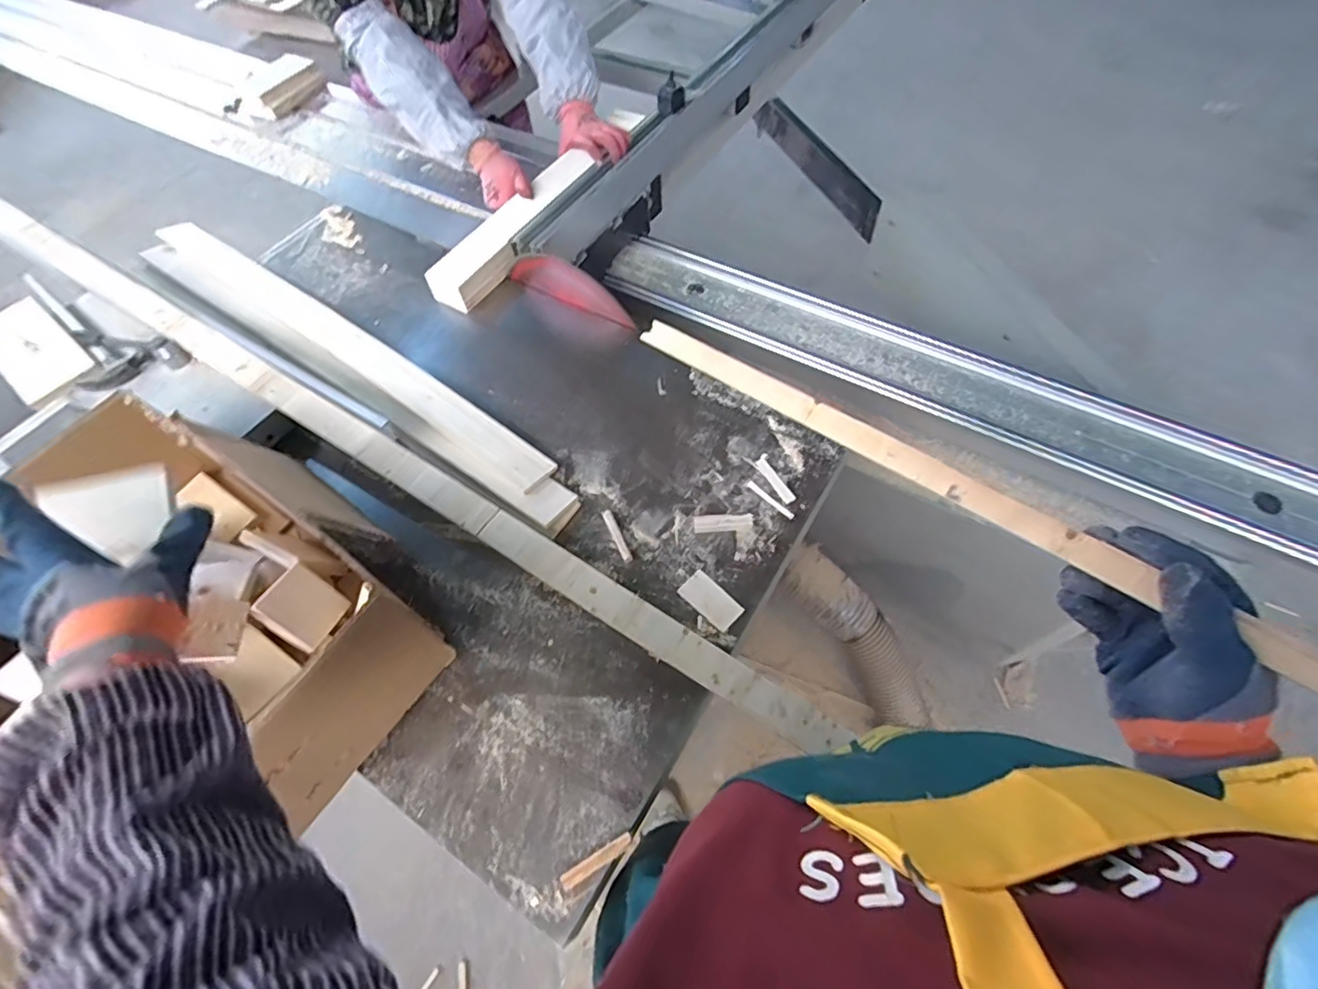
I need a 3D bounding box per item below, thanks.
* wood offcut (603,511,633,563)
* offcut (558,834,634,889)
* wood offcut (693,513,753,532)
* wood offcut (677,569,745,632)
[{"bbox_3d":[-0.049,0.049,0.690,0.011,0.013,0.070,-23,62,-8],"label":"wood offcut"},{"bbox_3d":[-0.057,0.338,0.535,0.072,0.006,0.012,-29,63,-12],"label":"offcut"},{"bbox_3d":[0.078,0.034,0.699,0.071,0.016,0.018,-4,60,2],"label":"wood offcut"},{"bbox_3d":[0.058,0.118,0.650,0.070,0.005,0.039,40,71,23],"label":"wood offcut"}]

